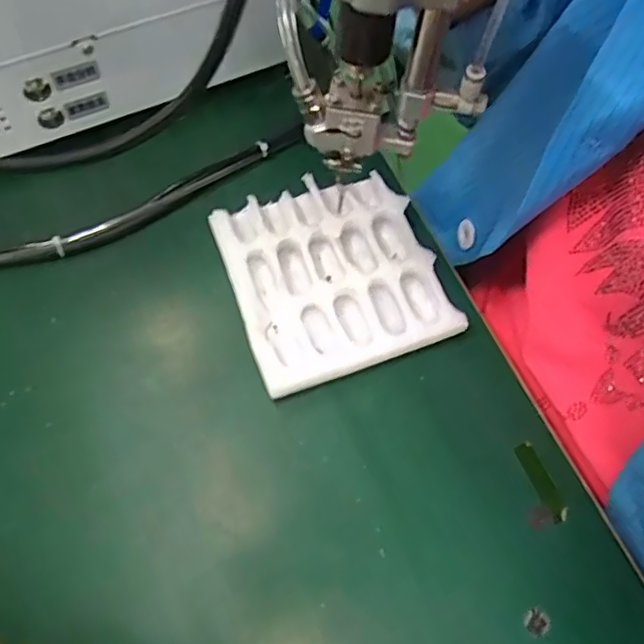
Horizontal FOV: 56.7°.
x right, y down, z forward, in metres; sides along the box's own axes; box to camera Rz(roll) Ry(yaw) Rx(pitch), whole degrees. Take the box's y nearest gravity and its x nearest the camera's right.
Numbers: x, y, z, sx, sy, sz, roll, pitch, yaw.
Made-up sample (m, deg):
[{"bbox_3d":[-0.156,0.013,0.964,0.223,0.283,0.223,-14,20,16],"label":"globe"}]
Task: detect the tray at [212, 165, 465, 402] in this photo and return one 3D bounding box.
[{"bbox_3d":[0.005,-0.032,0.388,0.125,0.026,0.134,-17,65,-13],"label":"tray"}]

